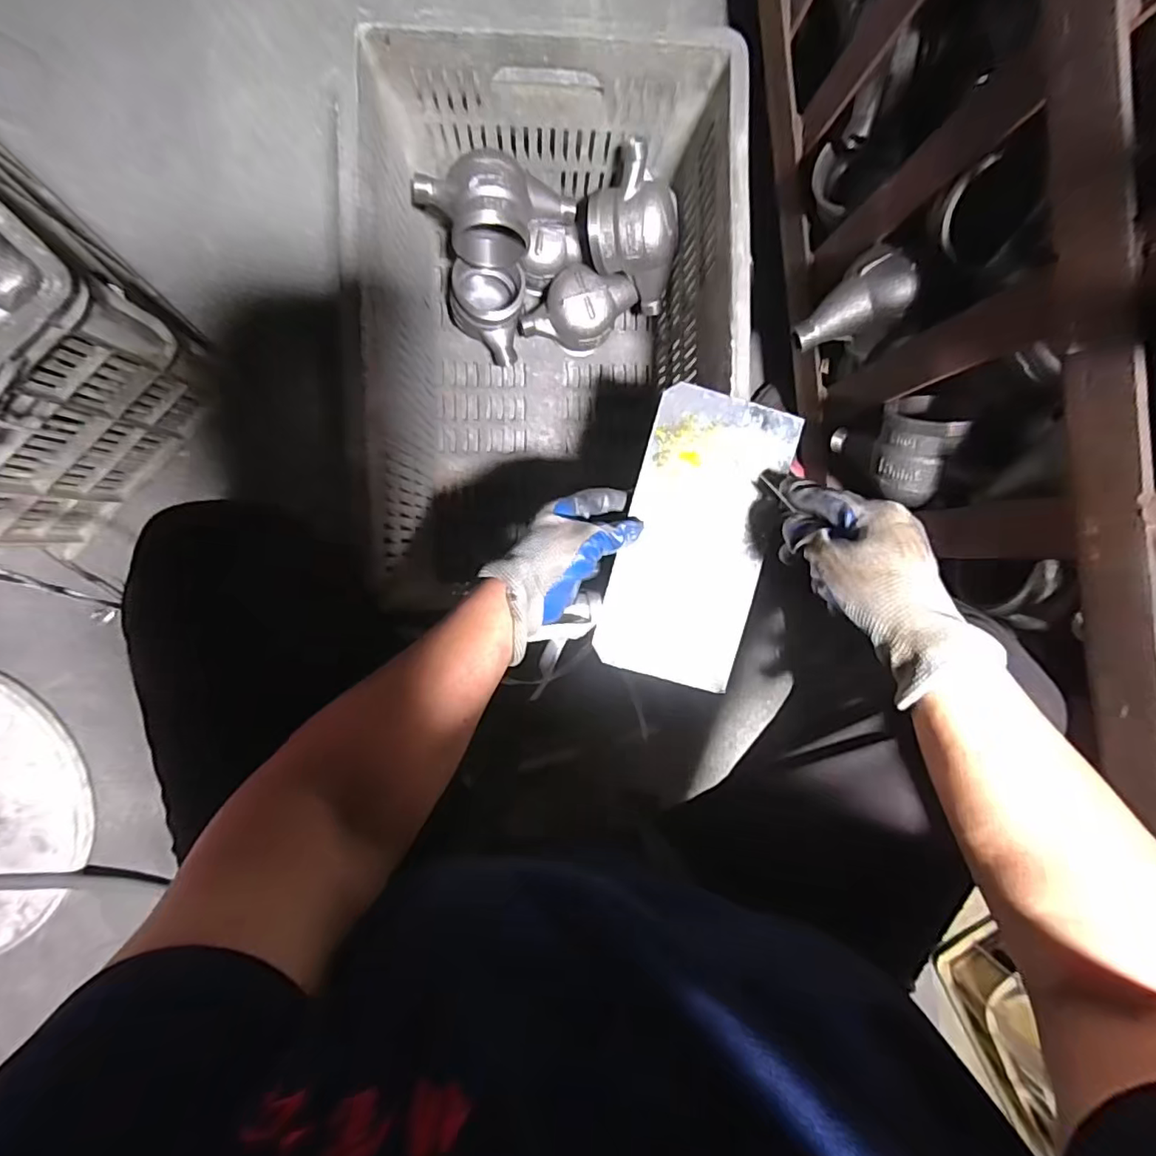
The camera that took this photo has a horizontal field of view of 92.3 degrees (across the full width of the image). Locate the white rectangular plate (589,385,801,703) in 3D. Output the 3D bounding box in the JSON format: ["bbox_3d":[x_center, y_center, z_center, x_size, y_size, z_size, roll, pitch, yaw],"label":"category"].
[{"bbox_3d":[0.097,-0.033,0.461,0.117,0.011,0.234,15,93,-6],"label":"white rectangular plate"}]

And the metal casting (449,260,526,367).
[{"bbox_3d":[-0.108,-0.310,0.651,0.085,0.088,0.102,9,93,-6],"label":"metal casting"}]

